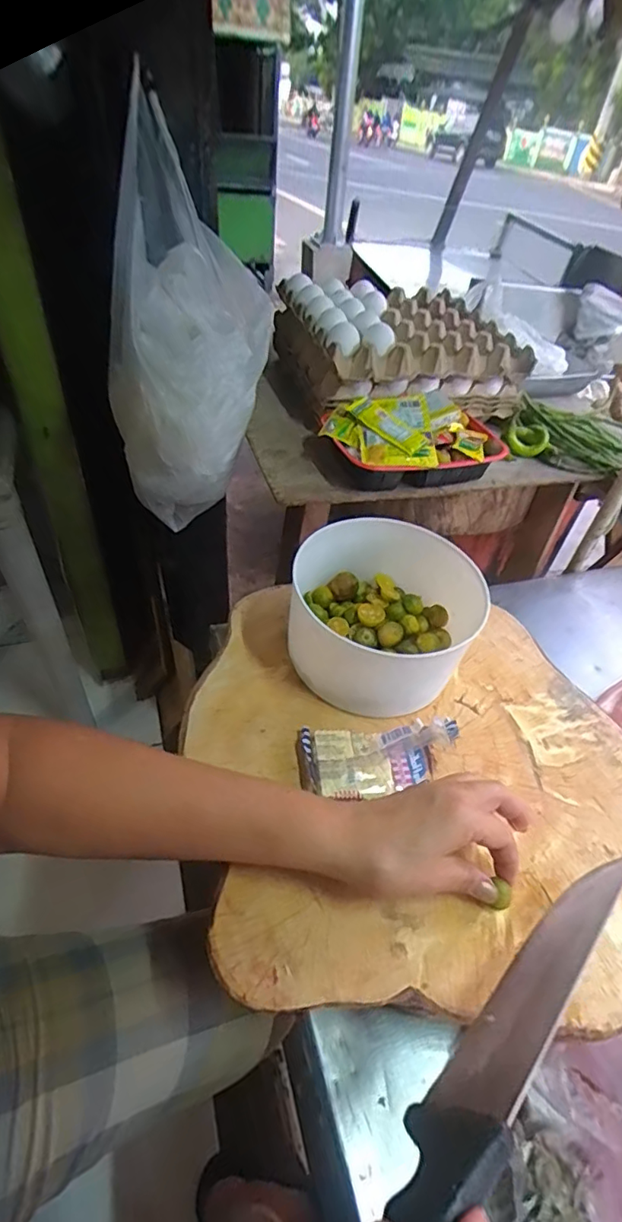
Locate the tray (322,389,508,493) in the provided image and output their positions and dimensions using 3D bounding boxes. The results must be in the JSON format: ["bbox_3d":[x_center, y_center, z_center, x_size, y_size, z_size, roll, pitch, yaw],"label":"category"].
[{"bbox_3d":[0.126,-0.205,0.658,0.220,0.066,0.115,-7,47,-12],"label":"tray"}]

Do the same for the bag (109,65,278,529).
[{"bbox_3d":[-0.158,-0.350,0.671,0.179,0.445,0.147,-6,3,-11],"label":"bag"}]

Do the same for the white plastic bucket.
[{"bbox_3d":[0.063,0.003,0.496,0.157,0.100,0.162,3,46,-3],"label":"white plastic bucket"}]

